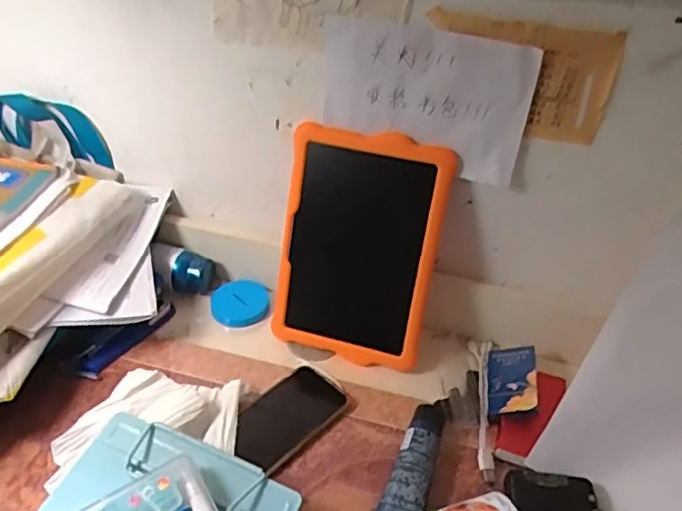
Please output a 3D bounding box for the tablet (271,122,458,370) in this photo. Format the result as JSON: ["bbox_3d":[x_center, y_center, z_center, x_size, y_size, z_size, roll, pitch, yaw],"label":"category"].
[{"bbox_3d":[0.019,-0.005,0.697,0.171,0.259,0.018,15,19,14],"label":"tablet"}]

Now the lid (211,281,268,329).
[{"bbox_3d":[-0.129,0.061,0.793,0.071,0.018,0.068,-1,40,-5],"label":"lid"}]

